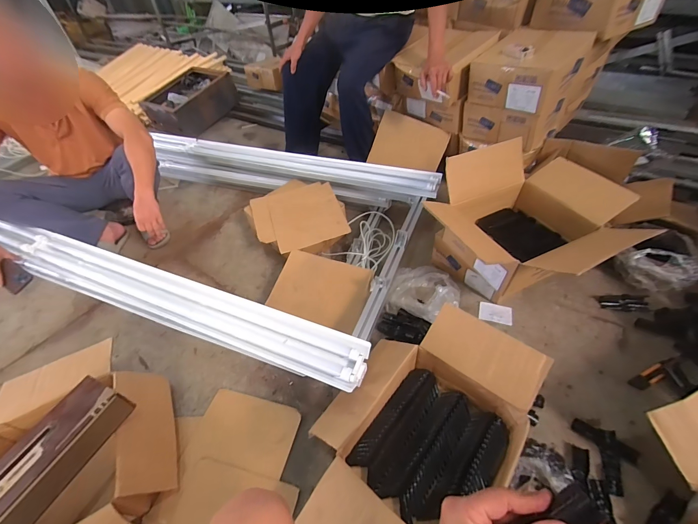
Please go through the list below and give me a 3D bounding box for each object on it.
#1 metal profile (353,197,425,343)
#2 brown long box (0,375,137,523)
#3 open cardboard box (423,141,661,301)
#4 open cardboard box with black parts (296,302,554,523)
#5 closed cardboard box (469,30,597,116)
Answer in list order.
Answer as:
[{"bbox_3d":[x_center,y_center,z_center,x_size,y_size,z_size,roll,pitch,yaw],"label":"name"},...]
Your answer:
[{"bbox_3d":[0.151,-0.028,1.021,0.056,0.043,0.659,13,49,18],"label":"metal profile"},{"bbox_3d":[-0.623,0.423,0.615,0.118,0.078,0.382,18,51,23],"label":"brown long box"},{"bbox_3d":[0.548,-0.093,0.955,0.580,0.340,0.453,-23,48,-14],"label":"open cardboard box"},{"bbox_3d":[0.146,0.372,0.703,0.353,0.195,0.542,32,58,32],"label":"open cardboard box with black parts"},{"bbox_3d":[0.686,-0.739,1.208,0.396,0.155,0.306,-38,53,-26],"label":"closed cardboard box"}]

